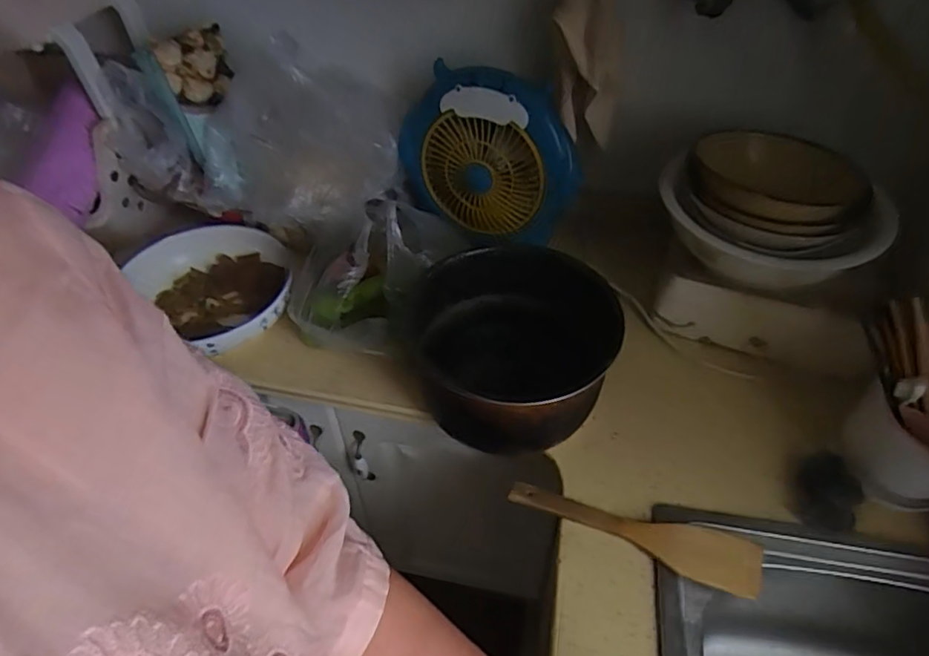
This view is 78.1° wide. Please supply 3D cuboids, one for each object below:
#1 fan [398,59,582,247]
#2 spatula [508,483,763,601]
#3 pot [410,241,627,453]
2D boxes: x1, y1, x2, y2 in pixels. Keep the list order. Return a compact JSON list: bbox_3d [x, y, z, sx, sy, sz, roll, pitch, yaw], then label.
[{"bbox_3d":[0.040,-0.243,0.813,0.245,0.245,0.107,22,51,20],"label":"fan"},{"bbox_3d":[0.163,0.199,0.570,0.239,0.024,0.053,16,50,16],"label":"spatula"},{"bbox_3d":[0.047,0.029,0.670,0.226,0.154,0.211,30,55,26],"label":"pot"}]

